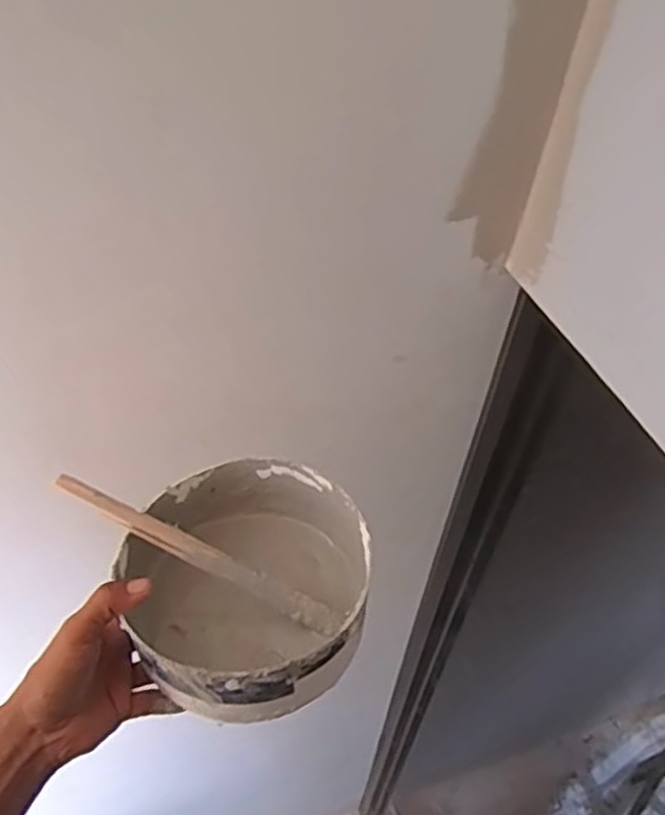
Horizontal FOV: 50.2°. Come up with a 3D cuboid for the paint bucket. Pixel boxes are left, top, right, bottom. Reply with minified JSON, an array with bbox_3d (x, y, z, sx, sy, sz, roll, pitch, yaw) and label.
[{"bbox_3d":[-0.065,0.139,0.535,0.167,0.092,0.173,2,48,-2],"label":"paint bucket"}]

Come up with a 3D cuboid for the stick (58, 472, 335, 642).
[{"bbox_3d":[-0.097,0.108,0.523,0.227,0.013,0.016,29,50,-3],"label":"stick"}]

